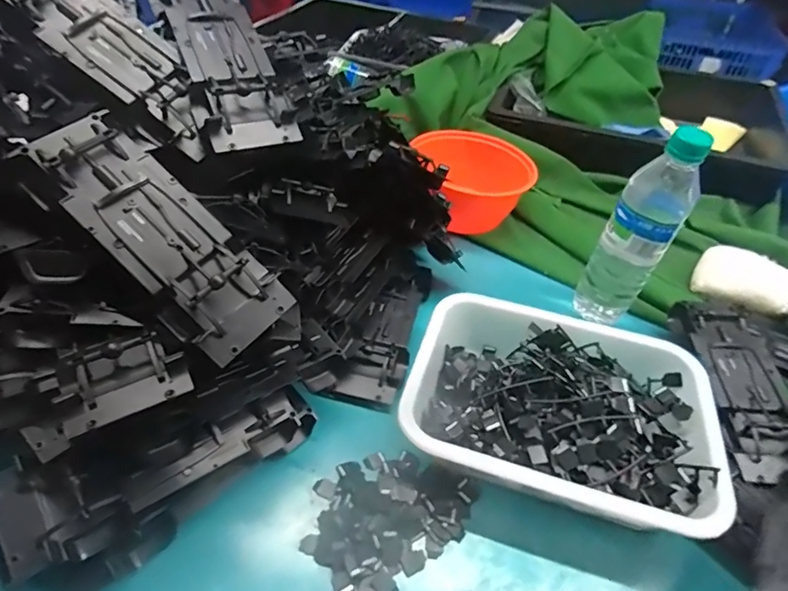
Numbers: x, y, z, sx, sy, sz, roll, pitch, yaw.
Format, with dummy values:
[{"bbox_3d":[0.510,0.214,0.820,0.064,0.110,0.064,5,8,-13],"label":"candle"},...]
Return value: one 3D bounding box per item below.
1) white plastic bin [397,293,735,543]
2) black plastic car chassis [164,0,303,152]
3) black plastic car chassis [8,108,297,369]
[{"bbox_3d":[0.143,0.094,0.430,0.251,0.062,0.193,14,45,11],"label":"white plastic bin"},{"bbox_3d":[-0.142,-0.204,0.407,0.069,0.025,0.178,-19,75,-21],"label":"black plastic car chassis"},{"bbox_3d":[-0.159,-0.044,0.331,0.190,0.030,0.072,48,53,-4],"label":"black plastic car chassis"}]

